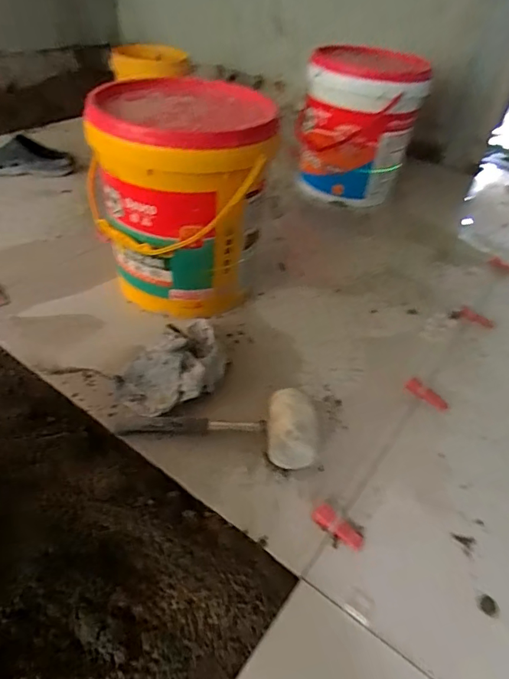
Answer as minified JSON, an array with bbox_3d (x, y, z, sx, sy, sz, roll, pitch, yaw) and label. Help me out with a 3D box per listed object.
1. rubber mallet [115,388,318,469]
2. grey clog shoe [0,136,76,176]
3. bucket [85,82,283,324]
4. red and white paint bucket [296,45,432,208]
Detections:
[{"bbox_3d":[-0.052,0.134,0.686,0.280,0.053,0.105,-4,41,7],"label":"rubber mallet"},{"bbox_3d":[-0.626,-0.500,1.276,0.252,0.074,0.109,0,42,-6],"label":"grey clog shoe"},{"bbox_3d":[-0.135,-0.253,0.879,0.293,0.344,0.277,3,42,-3],"label":"bucket"},{"bbox_3d":[0.289,-0.620,1.375,0.317,0.355,0.304,4,42,-1],"label":"red and white paint bucket"}]

